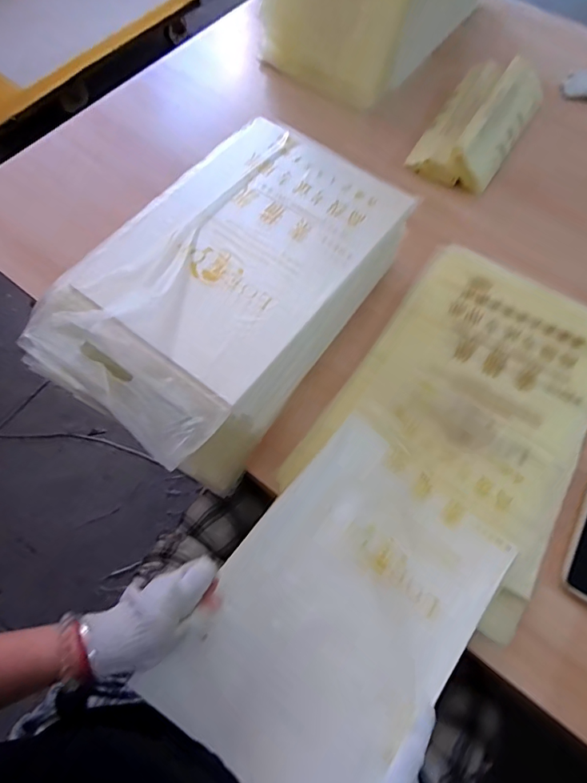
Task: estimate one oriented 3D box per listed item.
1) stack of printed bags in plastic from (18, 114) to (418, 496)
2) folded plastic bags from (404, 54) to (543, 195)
[{"bbox_3d":[-0.083,-0.140,0.615,0.296,0.124,0.463,34,69,14],"label":"stack of printed bags in plastic"},{"bbox_3d":[0.345,-0.503,0.860,0.153,0.067,0.304,31,69,13],"label":"folded plastic bags"}]

